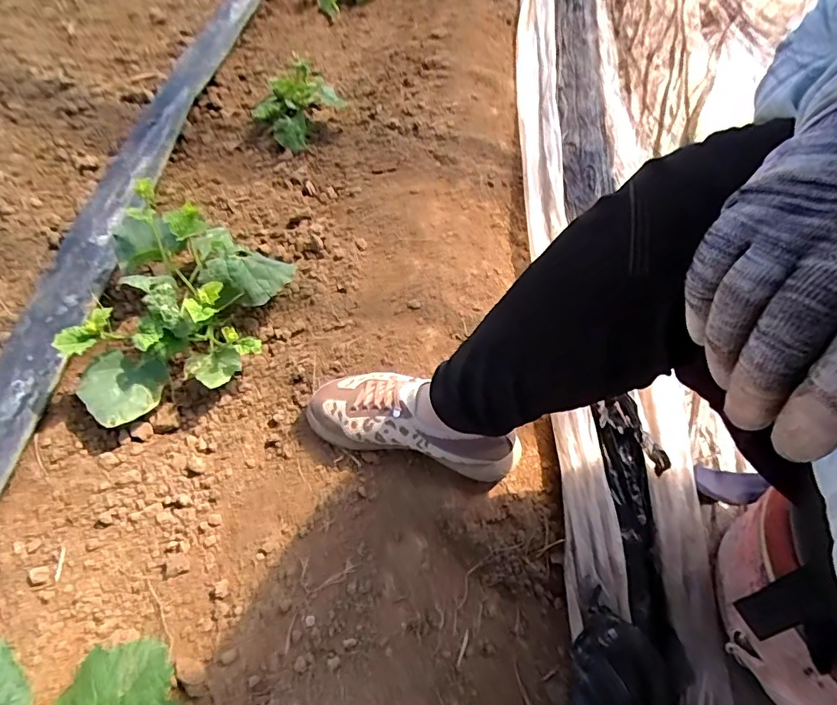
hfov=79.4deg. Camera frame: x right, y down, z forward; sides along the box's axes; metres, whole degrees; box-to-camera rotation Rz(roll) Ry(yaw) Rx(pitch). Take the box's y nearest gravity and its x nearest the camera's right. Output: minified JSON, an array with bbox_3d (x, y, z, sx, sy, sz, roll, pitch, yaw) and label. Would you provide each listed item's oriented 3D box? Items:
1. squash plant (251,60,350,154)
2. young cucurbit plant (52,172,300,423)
[{"bbox_3d":[-0.203,-0.447,0.900,0.156,0.093,0.094,-39,67,-22],"label":"squash plant"},{"bbox_3d":[-0.299,-0.073,0.655,0.240,0.129,0.307,1,57,-3],"label":"young cucurbit plant"}]

